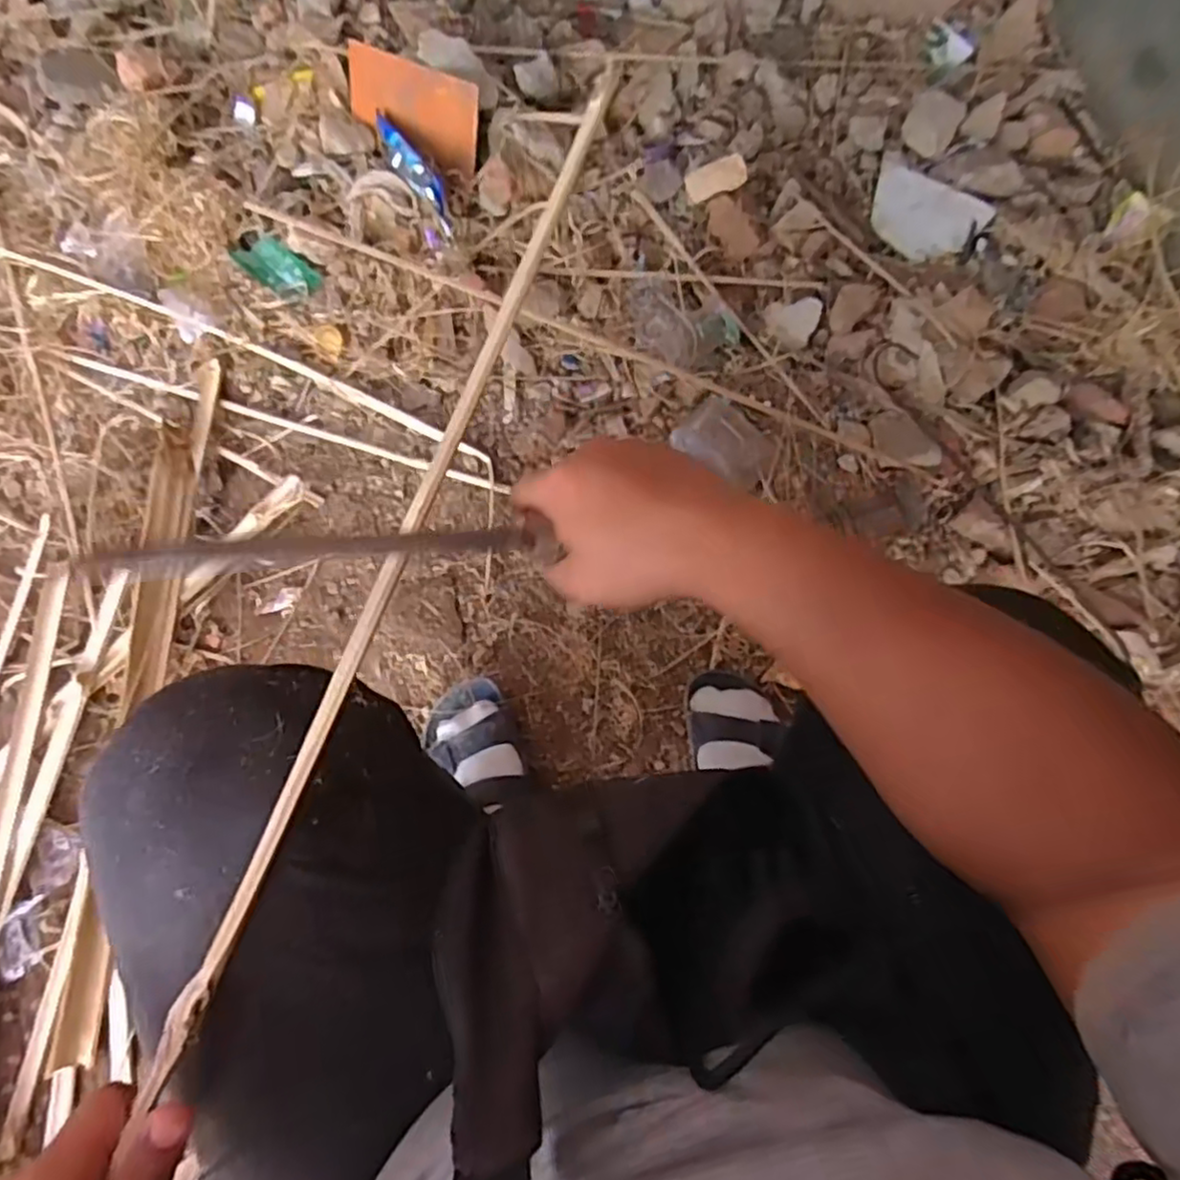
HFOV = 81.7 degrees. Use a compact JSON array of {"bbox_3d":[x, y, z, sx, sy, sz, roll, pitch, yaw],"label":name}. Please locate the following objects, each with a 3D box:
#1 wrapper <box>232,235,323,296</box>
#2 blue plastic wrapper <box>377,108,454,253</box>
[{"bbox_3d":[-0.413,-0.428,0.903,0.118,0.014,0.061,30,78,8],"label":"wrapper"},{"bbox_3d":[-0.232,-0.553,0.898,0.045,0.043,0.207,-24,73,-5],"label":"blue plastic wrapper"}]

